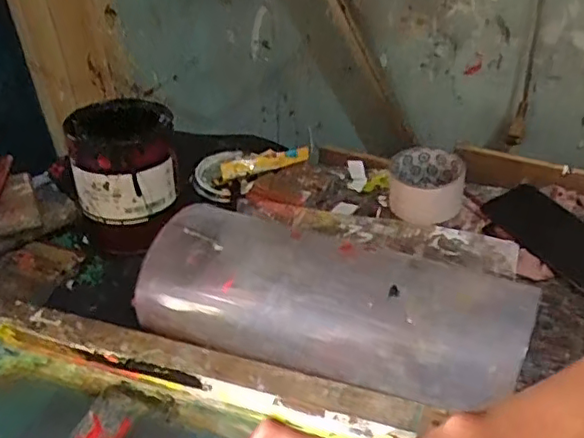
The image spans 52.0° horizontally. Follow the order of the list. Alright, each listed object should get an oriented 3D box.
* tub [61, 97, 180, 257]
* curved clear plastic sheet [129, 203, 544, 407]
[{"bbox_3d":[-0.180,-0.049,0.657,0.111,0.149,0.099,-16,37,-13],"label":"tub"},{"bbox_3d":[0.024,0.062,0.485,0.308,0.076,0.103,10,39,20],"label":"curved clear plastic sheet"}]

